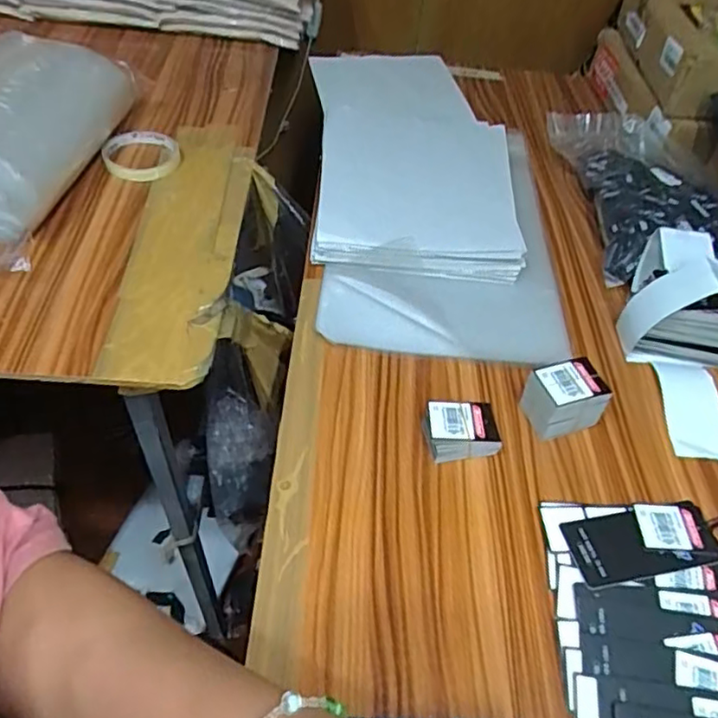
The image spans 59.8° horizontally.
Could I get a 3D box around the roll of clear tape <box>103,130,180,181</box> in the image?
[{"bbox_3d":[-0.246,-0.228,0.708,0.080,0.020,0.082,3,48,-3],"label":"roll of clear tape"}]

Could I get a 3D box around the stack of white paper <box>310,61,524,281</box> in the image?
[{"bbox_3d":[0.059,-0.266,0.759,0.225,0.036,0.474,1,49,-5],"label":"stack of white paper"}]

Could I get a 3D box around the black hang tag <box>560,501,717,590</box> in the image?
[{"bbox_3d":[0.201,0.129,0.440,0.108,0.005,0.050,-7,48,-10],"label":"black hang tag"}]

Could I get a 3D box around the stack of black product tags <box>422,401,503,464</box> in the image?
[{"bbox_3d":[0.078,0.056,0.488,0.053,0.026,0.043,-5,49,-10],"label":"stack of black product tags"}]

